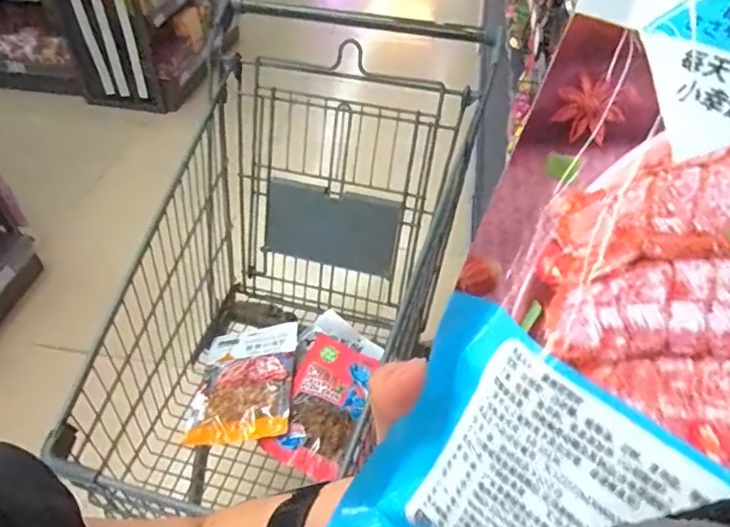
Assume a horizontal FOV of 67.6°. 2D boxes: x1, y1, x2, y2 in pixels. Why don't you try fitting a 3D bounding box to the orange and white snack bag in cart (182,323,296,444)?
[{"bbox_3d":[-0.224,0.217,1.005,0.183,0.060,0.242,0,44,-2],"label":"orange and white snack bag in cart"}]

